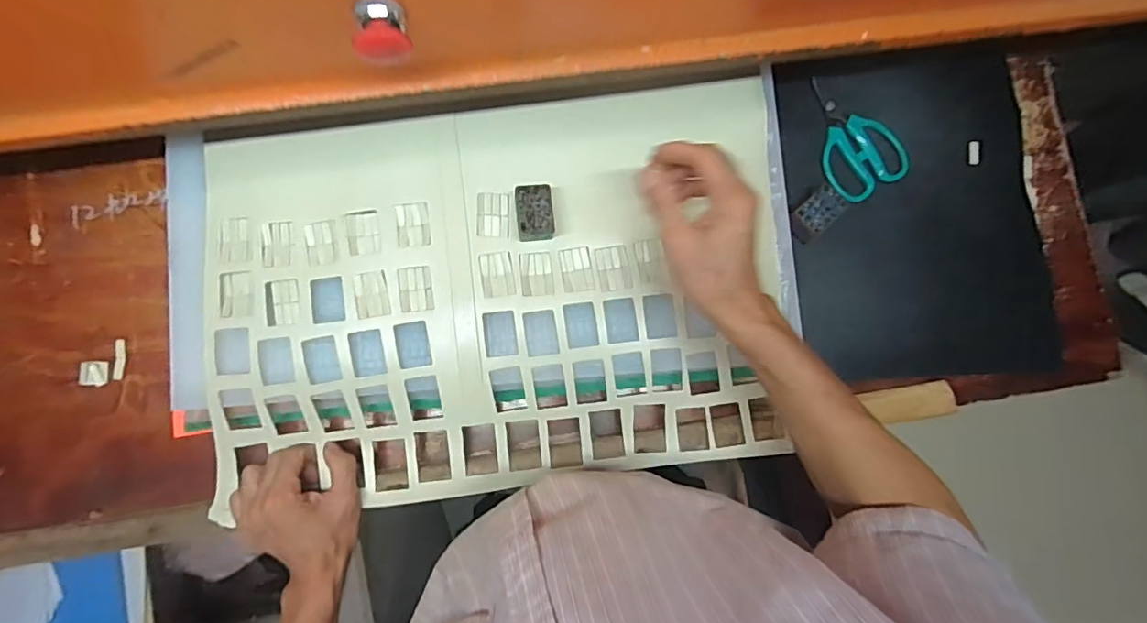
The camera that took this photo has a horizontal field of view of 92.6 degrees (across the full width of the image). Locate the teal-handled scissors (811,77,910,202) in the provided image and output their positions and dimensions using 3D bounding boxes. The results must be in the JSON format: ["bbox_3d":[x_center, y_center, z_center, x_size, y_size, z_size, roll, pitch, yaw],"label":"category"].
[{"bbox_3d":[0.293,-0.186,0.596,0.087,0.016,0.137,-38,85,-3],"label":"teal-handled scissors"}]

